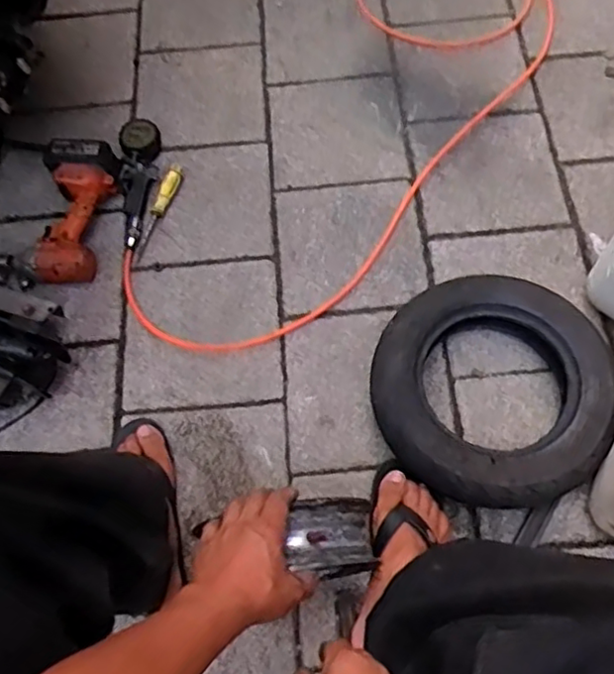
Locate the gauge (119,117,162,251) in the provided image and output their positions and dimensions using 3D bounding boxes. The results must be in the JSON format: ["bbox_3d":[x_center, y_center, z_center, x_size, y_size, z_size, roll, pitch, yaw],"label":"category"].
[{"bbox_3d":[-0.301,-0.275,1.142,0.061,0.050,0.260,0,66,3],"label":"gauge"}]

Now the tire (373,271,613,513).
[{"bbox_3d":[0.262,0.066,0.917,0.330,0.097,0.339,2,66,4],"label":"tire"}]

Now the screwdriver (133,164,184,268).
[{"bbox_3d":[-0.257,-0.211,1.118,0.035,0.026,0.195,13,67,9],"label":"screwdriver"}]

